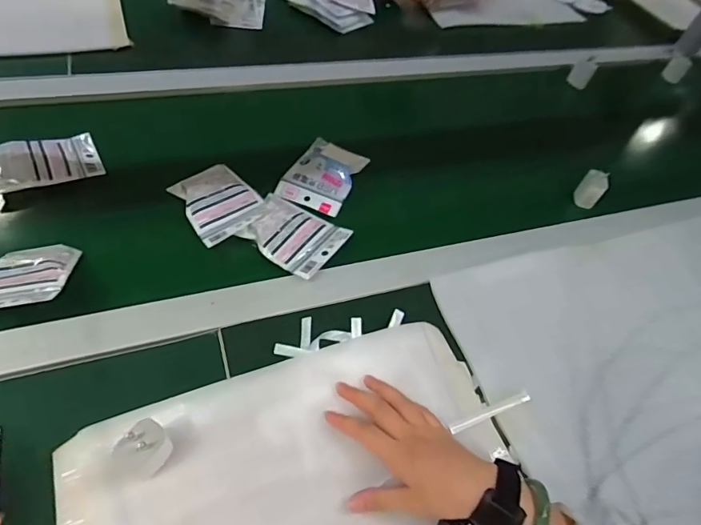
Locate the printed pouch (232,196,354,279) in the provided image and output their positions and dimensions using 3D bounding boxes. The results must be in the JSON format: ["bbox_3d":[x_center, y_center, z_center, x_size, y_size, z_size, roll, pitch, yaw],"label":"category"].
[{"bbox_3d":[-0.077,-0.043,0.606,0.127,0.017,0.093,29,56,19],"label":"printed pouch"}]

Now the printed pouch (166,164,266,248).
[{"bbox_3d":[-0.173,-0.082,0.622,0.093,0.029,0.112,-28,58,-23],"label":"printed pouch"}]

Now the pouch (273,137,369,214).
[{"bbox_3d":[-0.040,-0.133,0.692,0.097,0.027,0.130,21,54,14],"label":"pouch"}]

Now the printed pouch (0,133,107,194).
[{"bbox_3d":[-0.410,-0.137,0.625,0.128,0.033,0.082,-23,56,-20],"label":"printed pouch"}]

